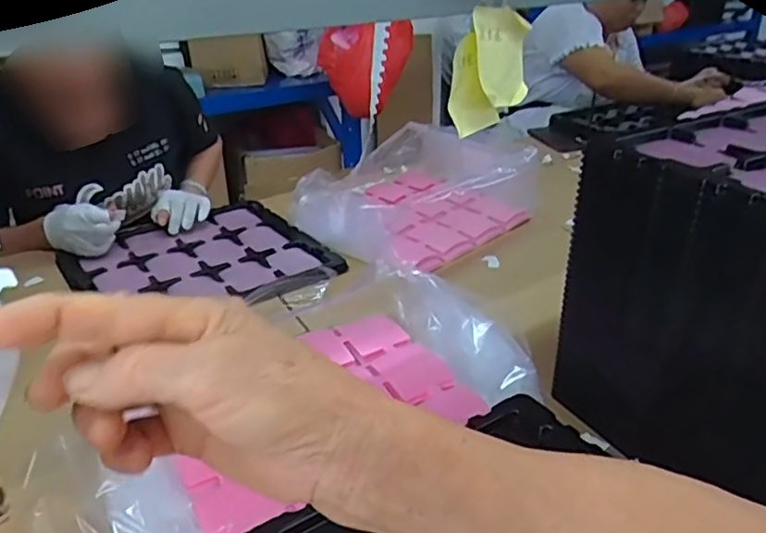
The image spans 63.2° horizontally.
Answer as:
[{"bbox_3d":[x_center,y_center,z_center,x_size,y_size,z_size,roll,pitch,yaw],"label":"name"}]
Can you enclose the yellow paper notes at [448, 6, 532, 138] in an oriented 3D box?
[{"bbox_3d":[0.080,-0.150,0.471,0.074,0.083,0.022,-26,37,-38],"label":"yellow paper notes"}]

